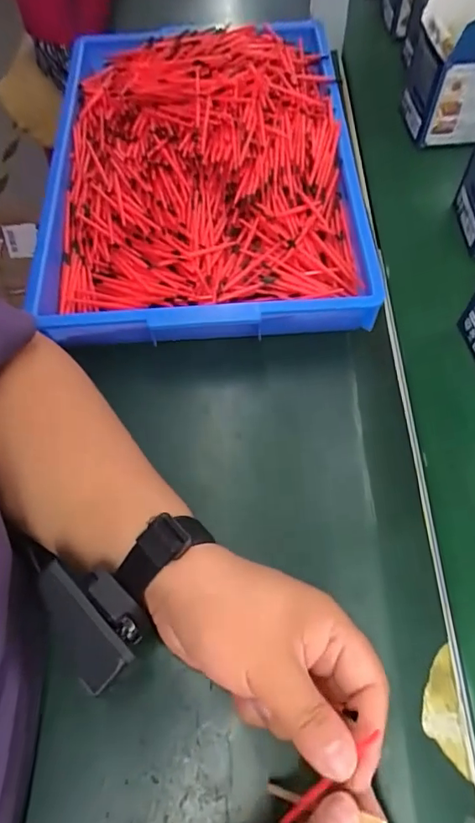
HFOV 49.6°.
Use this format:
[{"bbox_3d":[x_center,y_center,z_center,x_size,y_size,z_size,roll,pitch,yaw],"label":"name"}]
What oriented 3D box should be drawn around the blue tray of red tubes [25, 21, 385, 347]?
[{"bbox_3d":[-0.034,-0.243,0.494,0.284,0.052,0.381,-2,62,1],"label":"blue tray of red tubes"}]

